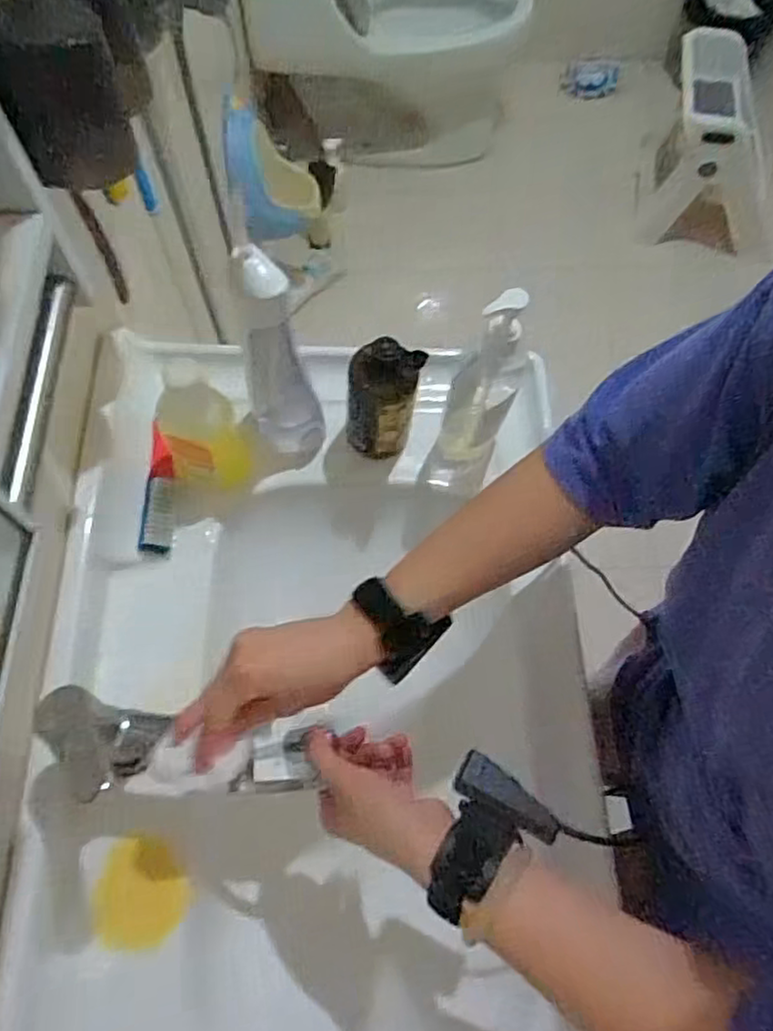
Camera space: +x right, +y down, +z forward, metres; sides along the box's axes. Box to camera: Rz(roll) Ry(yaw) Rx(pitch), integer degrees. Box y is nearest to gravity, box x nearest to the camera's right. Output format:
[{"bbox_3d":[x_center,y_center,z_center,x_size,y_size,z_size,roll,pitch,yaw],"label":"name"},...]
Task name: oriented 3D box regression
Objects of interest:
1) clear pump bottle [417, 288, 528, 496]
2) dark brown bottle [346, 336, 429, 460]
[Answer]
[{"bbox_3d":[0.083,-0.109,0.618,0.064,0.243,0.095,21,67,8],"label":"clear pump bottle"},{"bbox_3d":[-0.003,-0.109,0.637,0.067,0.136,0.051,7,66,1],"label":"dark brown bottle"}]

